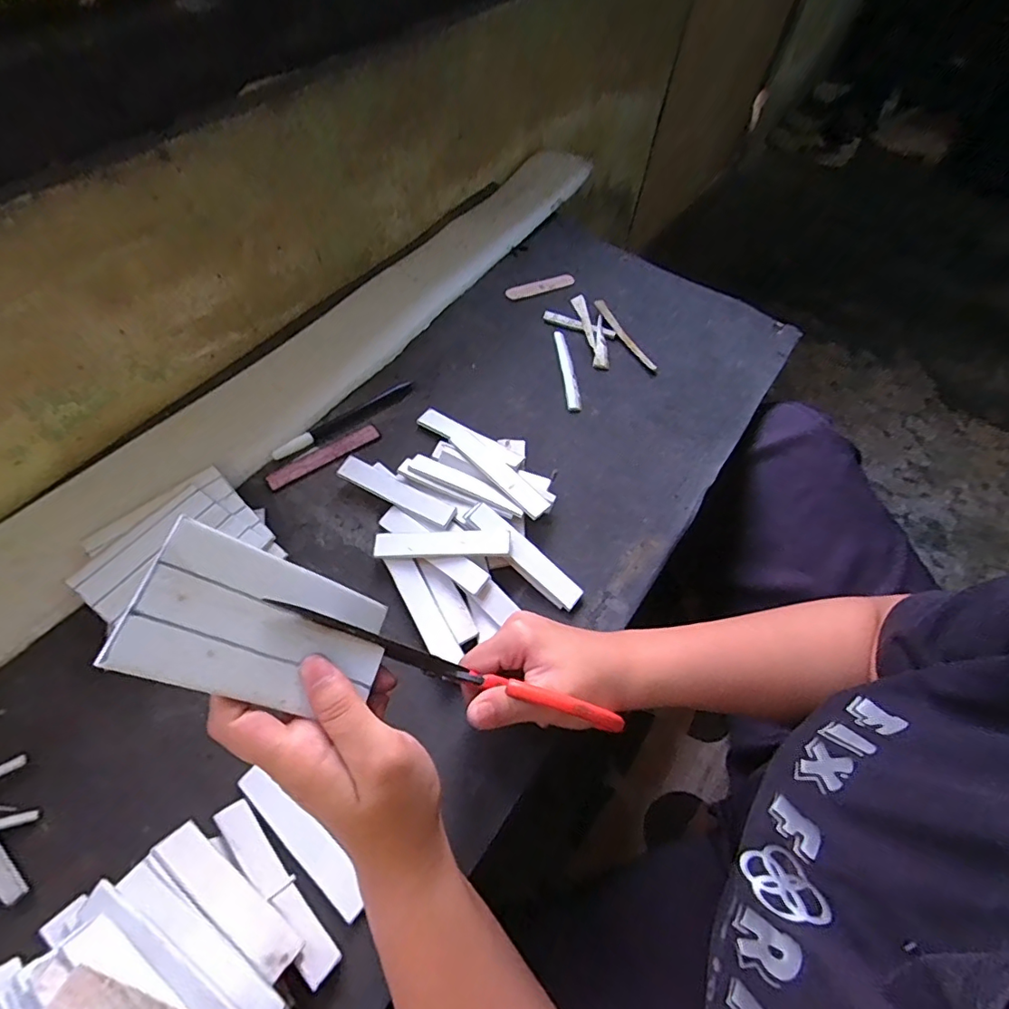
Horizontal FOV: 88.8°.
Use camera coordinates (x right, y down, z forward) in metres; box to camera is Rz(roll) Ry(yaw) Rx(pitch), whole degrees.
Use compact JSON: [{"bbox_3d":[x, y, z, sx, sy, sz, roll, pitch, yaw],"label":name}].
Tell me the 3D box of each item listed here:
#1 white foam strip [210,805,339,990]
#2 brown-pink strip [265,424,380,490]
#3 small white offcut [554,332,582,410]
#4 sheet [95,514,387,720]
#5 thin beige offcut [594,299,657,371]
[{"bbox_3d":[-0.132,0.220,0.299,0.106,0.021,0.005,43,109,20],"label":"white foam strip"},{"bbox_3d":[-0.165,-0.046,0.474,0.107,0.004,0.020,-32,67,-21],"label":"brown-pink strip"},{"bbox_3d":[0.066,-0.143,0.544,0.014,0.004,0.112,-2,60,-6],"label":"small white offcut"},{"bbox_3d":[-0.103,0.055,0.228,0.104,0.007,0.060,34,59,-33],"label":"sheet"},{"bbox_3d":[0.133,-0.190,0.571,0.013,0.007,0.110,-23,64,-17],"label":"thin beige offcut"}]

